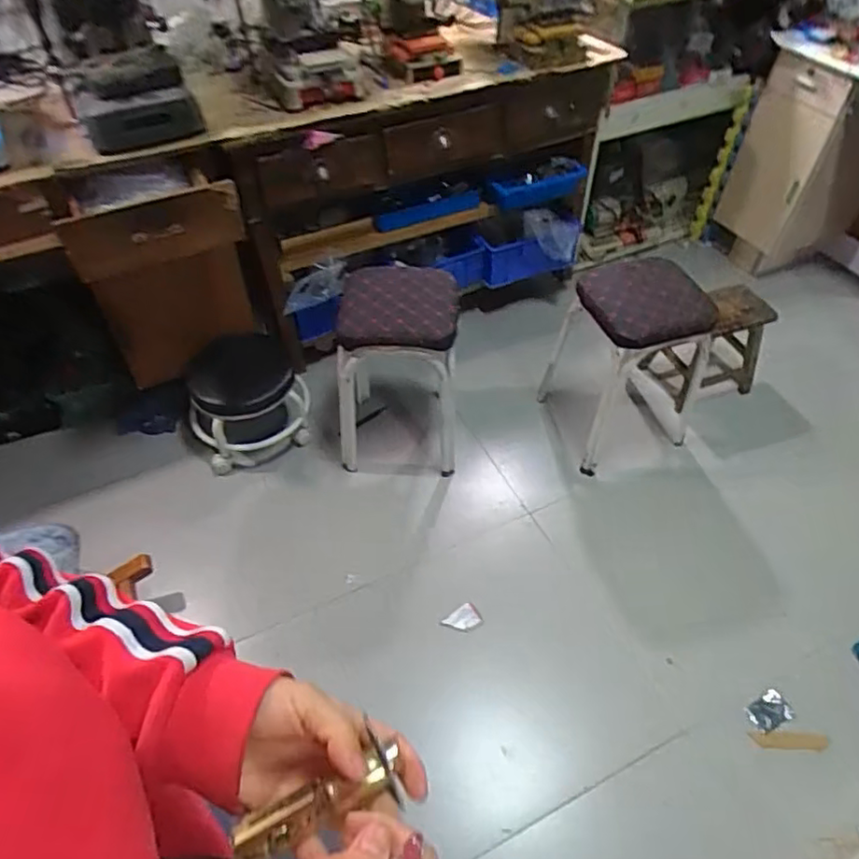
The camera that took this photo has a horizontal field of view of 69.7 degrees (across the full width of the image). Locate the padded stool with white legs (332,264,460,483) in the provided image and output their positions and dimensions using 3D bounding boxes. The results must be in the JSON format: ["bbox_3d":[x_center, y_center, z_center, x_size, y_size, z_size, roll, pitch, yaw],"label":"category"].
[{"bbox_3d":[-0.076,-0.144,1.593,0.297,0.483,0.334,5,49,5],"label":"padded stool with white legs"}]

